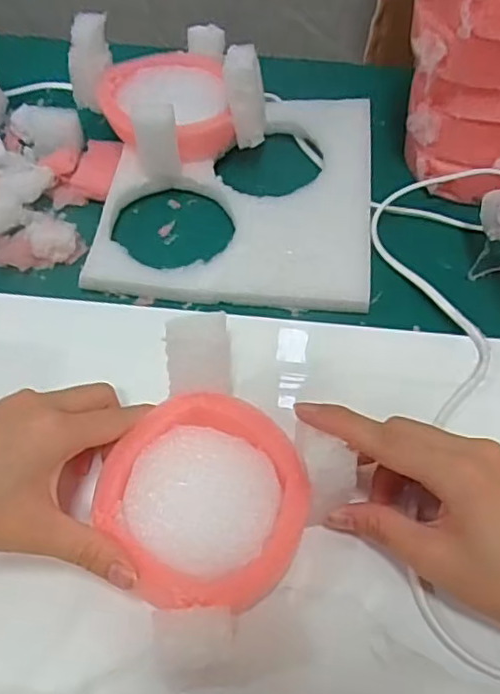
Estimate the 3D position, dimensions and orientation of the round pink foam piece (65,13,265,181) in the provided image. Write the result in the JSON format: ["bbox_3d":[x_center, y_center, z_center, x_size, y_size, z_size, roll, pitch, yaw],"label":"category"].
[{"bbox_3d":[-0.055,-0.181,0.448,0.113,0.062,0.103,0,58,1],"label":"round pink foam piece"}]

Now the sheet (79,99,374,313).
[{"bbox_3d":[-0.006,-0.107,0.436,0.175,0.010,0.174,4,58,3],"label":"sheet"}]

